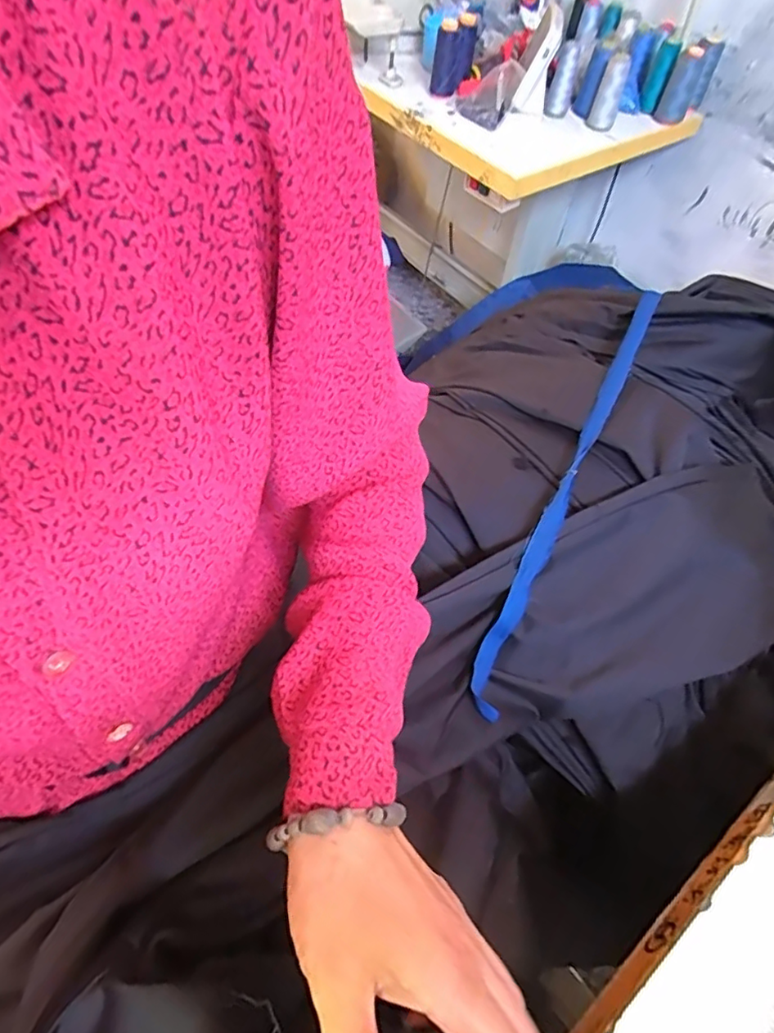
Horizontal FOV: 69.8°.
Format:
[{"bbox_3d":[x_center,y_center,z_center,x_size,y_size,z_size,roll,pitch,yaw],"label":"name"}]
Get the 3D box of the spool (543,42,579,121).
[{"bbox_3d":[0.345,-0.856,1.096,0.049,0.118,0.051,15,24,5],"label":"spool"}]

